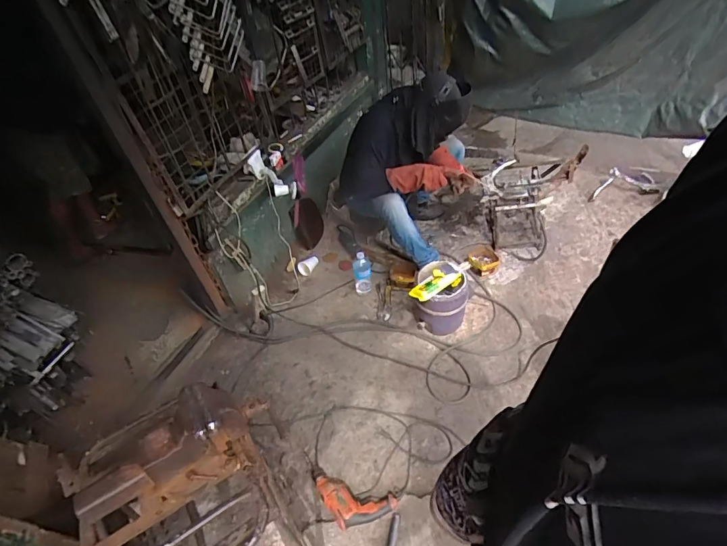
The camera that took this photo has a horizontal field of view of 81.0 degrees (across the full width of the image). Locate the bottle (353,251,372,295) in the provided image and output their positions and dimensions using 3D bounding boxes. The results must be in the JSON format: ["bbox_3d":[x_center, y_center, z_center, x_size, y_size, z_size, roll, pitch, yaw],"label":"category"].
[{"bbox_3d":[-0.004,0.004,1.934,0.081,0.224,0.070,-3,47,5],"label":"bottle"}]

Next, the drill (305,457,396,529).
[{"bbox_3d":[-0.068,0.747,1.412,0.340,0.082,0.165,11,49,18],"label":"drill"}]

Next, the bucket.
[{"bbox_3d":[0.332,0.113,1.799,0.203,0.270,0.191,-4,46,5],"label":"bucket"}]

